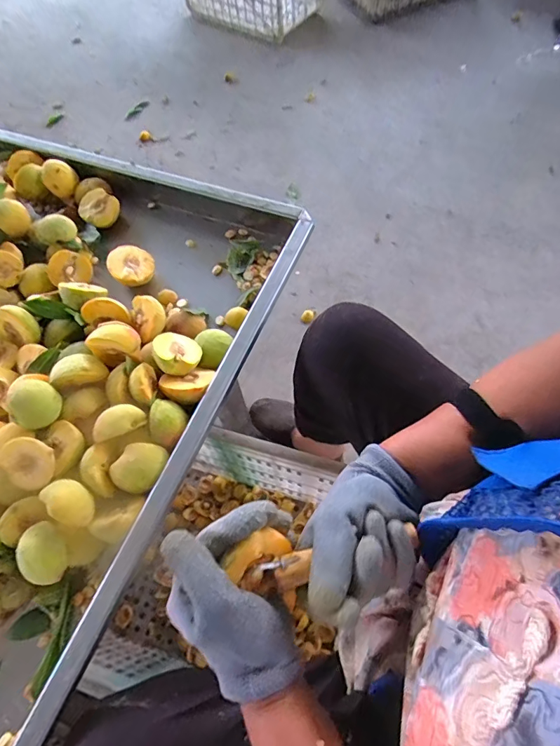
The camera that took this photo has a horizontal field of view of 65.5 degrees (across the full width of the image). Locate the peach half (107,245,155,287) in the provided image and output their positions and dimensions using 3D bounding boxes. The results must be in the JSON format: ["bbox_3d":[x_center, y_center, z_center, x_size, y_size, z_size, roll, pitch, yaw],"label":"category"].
[{"bbox_3d":[-0.221,-0.159,0.650,0.062,0.028,0.076,-21,64,-8],"label":"peach half"}]

